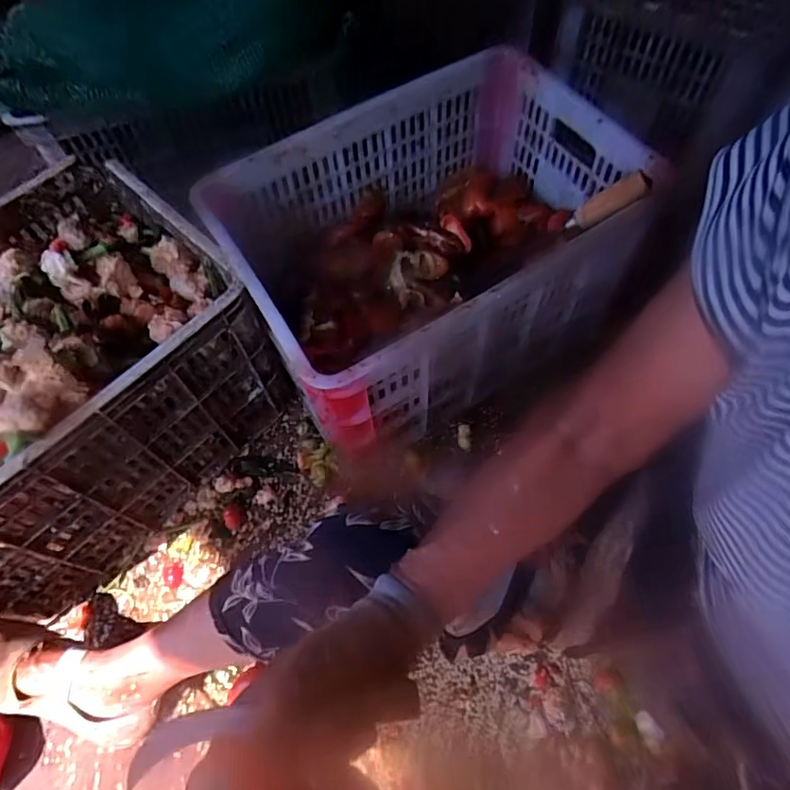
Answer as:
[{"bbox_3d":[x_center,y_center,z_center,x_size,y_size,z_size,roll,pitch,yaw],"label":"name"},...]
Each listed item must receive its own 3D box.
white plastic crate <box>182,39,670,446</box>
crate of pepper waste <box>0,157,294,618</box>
[{"bbox_3d":[0.053,-0.199,0.765,0.501,0.265,0.365,-29,65,-11],"label":"white plastic crate"},{"bbox_3d":[-0.452,-0.004,0.699,0.356,0.321,0.498,39,71,20],"label":"crate of pepper waste"}]

